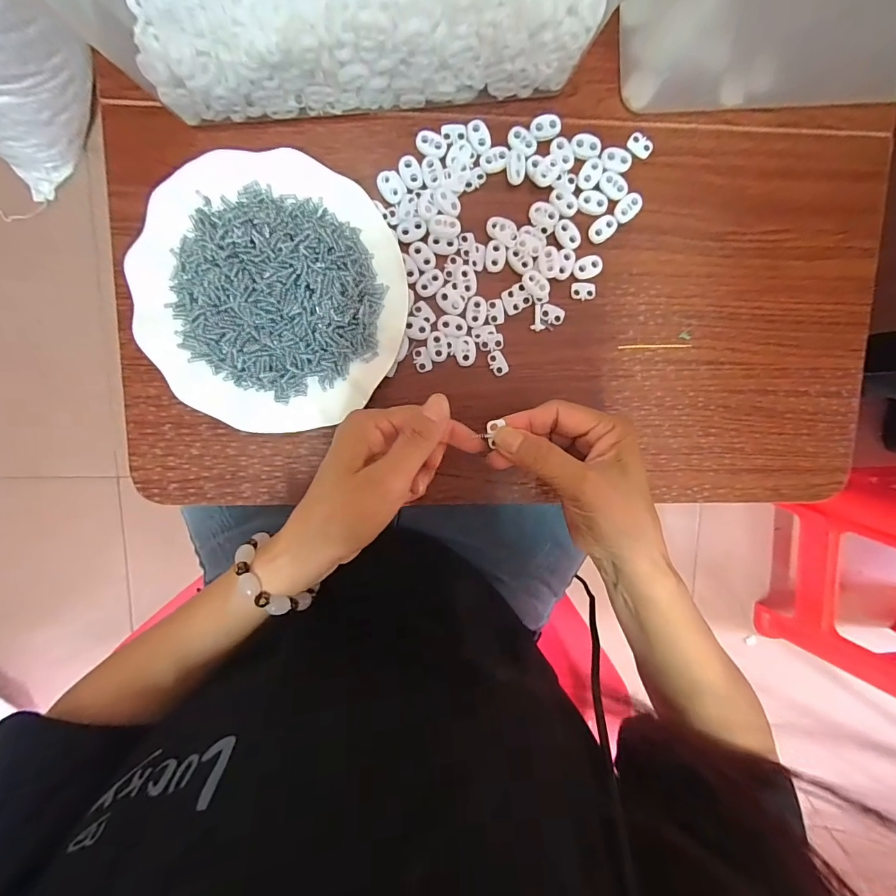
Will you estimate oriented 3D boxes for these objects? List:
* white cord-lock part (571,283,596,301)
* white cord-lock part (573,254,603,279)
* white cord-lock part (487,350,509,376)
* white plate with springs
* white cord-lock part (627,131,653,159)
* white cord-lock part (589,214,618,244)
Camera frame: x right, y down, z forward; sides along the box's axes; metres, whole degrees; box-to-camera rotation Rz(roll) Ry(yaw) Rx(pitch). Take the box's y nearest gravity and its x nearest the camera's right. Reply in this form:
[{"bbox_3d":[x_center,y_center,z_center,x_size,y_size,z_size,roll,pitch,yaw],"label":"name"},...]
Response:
[{"bbox_3d":[0.105,-0.121,0.328,0.019,0.004,0.012,-1,98,-2],"label":"white cord-lock part"},{"bbox_3d":[0.107,-0.138,0.325,0.022,0.004,0.016,-15,98,0],"label":"white cord-lock part"},{"bbox_3d":[0.039,-0.066,0.332,0.013,0.004,0.020,-27,98,1],"label":"white cord-lock part"},{"bbox_3d":[-0.124,-0.108,0.307,0.182,0.027,0.179,0,98,-2],"label":"white plate with springs"},{"bbox_3d":[0.144,-0.226,0.319,0.019,0.004,0.014,35,95,-7],"label":"white cord-lock part"},{"bbox_3d":[0.117,-0.165,0.321,0.022,0.004,0.016,-40,98,3],"label":"white cord-lock part"}]

